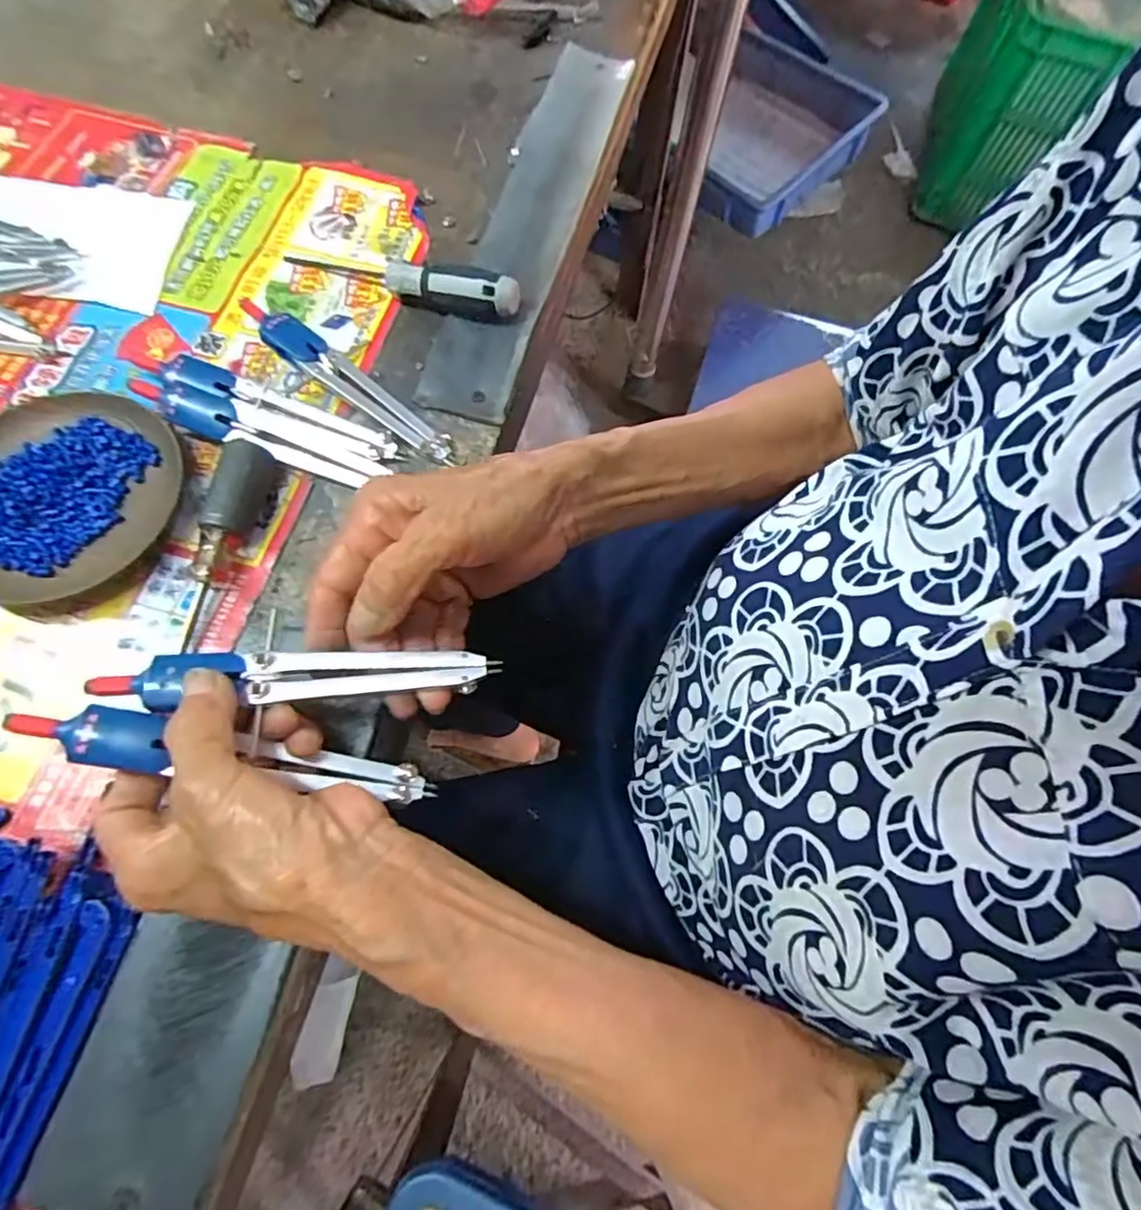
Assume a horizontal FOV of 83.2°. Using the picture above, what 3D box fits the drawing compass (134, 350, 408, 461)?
[{"bbox_3d":[-0.167,-0.110,0.346,0.159,0.012,0.020,20,68,6],"label":"drawing compass"}]

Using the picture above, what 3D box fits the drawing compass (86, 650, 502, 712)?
[{"bbox_3d":[-0.105,0.028,0.250,0.148,0.007,0.019,-2,67,-6],"label":"drawing compass"}]

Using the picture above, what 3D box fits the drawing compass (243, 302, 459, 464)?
[{"bbox_3d":[-0.124,-0.126,0.353,0.147,0.016,0.019,36,71,12],"label":"drawing compass"}]

